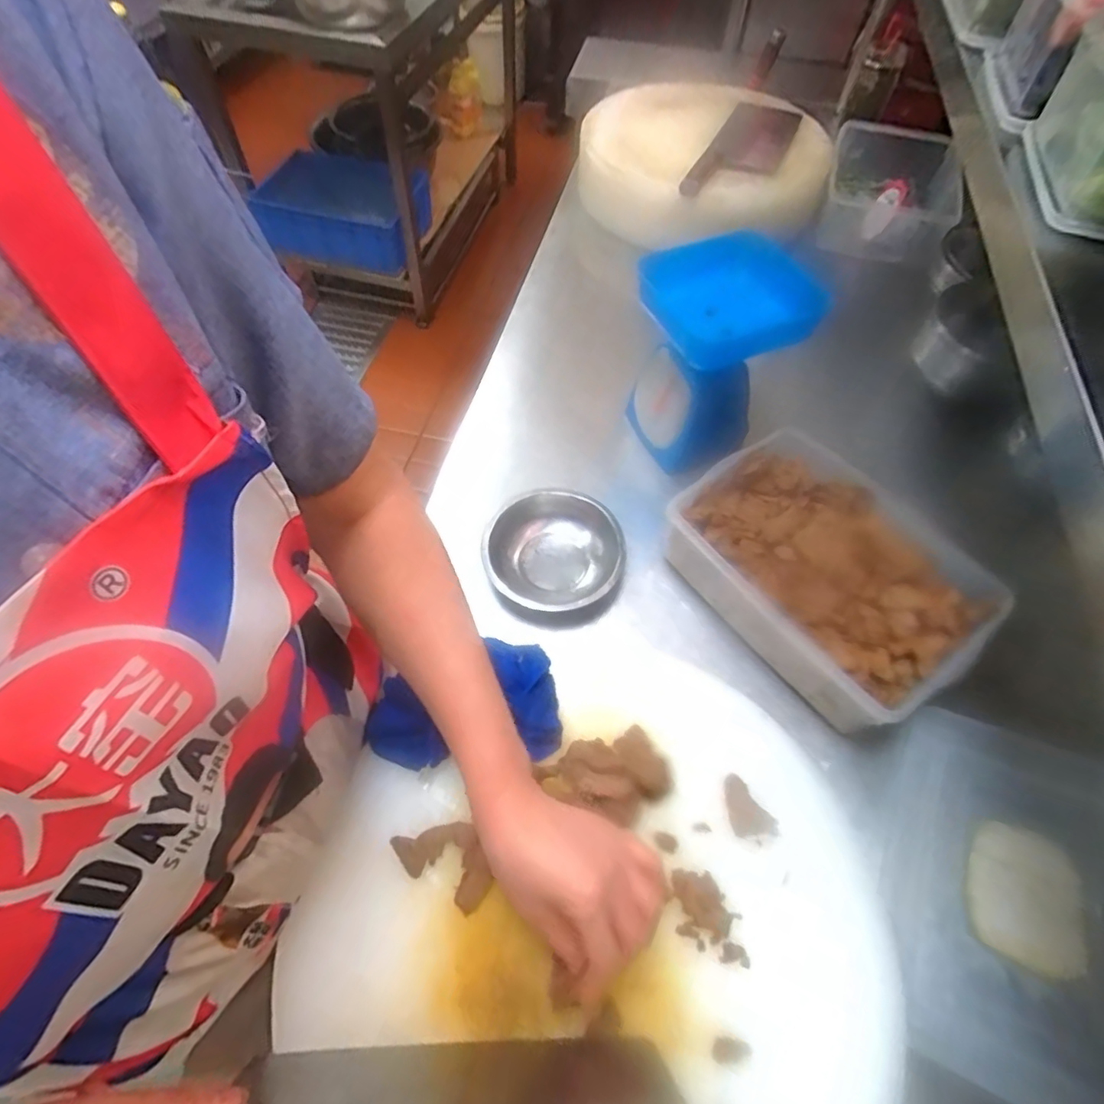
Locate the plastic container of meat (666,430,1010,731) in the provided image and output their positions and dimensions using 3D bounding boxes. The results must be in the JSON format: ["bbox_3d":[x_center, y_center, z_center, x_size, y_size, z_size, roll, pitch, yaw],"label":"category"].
[{"bbox_3d":[0.260,0.018,0.570,0.198,0.083,0.271,-34,65,-21],"label":"plastic container of meat"}]

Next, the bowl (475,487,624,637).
[{"bbox_3d":[0.004,0.005,0.598,0.138,0.045,0.134,1,58,-2],"label":"bowl"}]

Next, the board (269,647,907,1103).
[{"bbox_3d":[0.039,0.260,0.394,0.366,0.049,0.393,1,58,-2],"label":"board"}]

